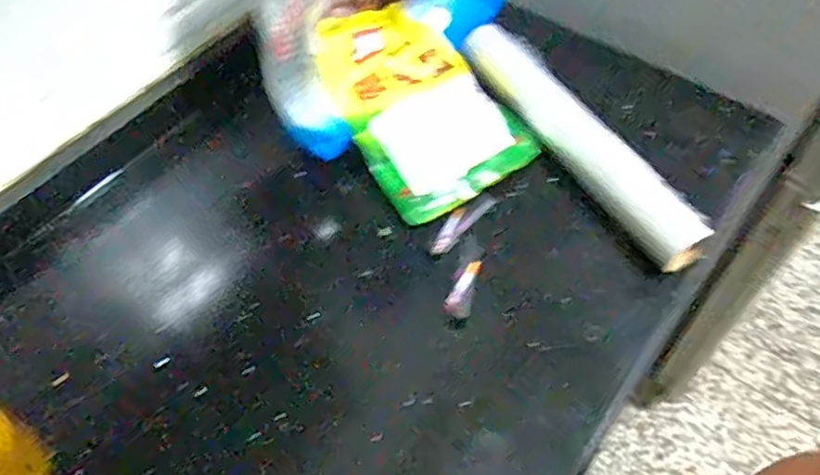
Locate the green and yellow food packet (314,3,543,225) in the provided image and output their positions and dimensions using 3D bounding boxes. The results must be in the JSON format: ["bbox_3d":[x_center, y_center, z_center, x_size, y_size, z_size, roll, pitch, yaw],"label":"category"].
[{"bbox_3d":[0.009,-0.124,0.600,0.145,0.033,0.197,-30,81,-22],"label":"green and yellow food packet"}]

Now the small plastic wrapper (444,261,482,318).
[{"bbox_3d":[0.044,0.040,0.527,0.021,0.011,0.054,16,57,9],"label":"small plastic wrapper"}]

